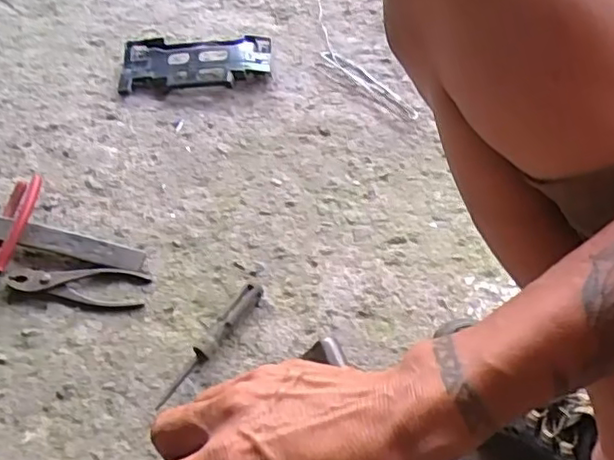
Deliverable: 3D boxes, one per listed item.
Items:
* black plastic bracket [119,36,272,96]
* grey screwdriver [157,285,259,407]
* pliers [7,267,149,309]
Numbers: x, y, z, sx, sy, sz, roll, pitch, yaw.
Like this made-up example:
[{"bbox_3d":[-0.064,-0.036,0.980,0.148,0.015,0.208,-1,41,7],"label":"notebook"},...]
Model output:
[{"bbox_3d":[-0.156,-0.234,0.850,0.209,0.020,0.088,-4,67,6],"label":"black plastic bracket"},{"bbox_3d":[-0.091,0.108,0.599,0.015,0.022,0.149,27,57,23],"label":"grey screwdriver"},{"bbox_3d":[-0.245,0.056,0.651,0.150,0.012,0.042,5,51,7],"label":"pliers"}]

